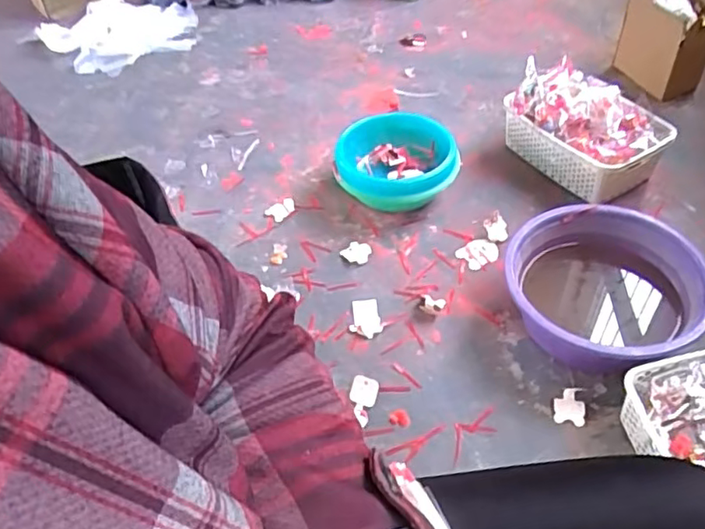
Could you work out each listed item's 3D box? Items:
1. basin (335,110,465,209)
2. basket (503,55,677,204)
[{"bbox_3d":[0.083,-0.185,1.173,0.215,0.114,0.233,-3,47,3],"label":"basin"},{"bbox_3d":[0.442,-0.264,1.169,0.170,0.153,0.303,-29,51,-20],"label":"basket"}]

